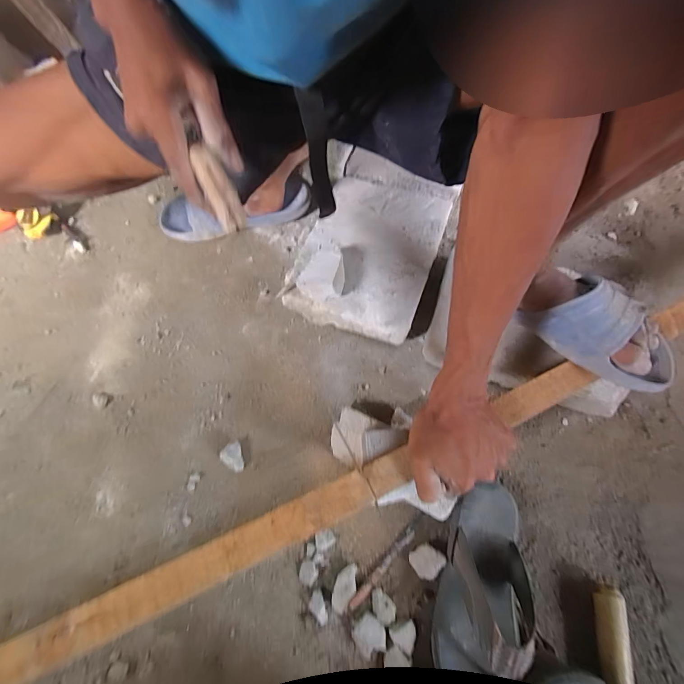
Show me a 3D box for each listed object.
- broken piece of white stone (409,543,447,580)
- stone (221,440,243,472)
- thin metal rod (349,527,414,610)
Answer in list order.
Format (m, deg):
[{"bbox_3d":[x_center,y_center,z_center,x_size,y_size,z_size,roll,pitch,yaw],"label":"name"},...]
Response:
[{"bbox_3d":[0.114,0.294,0.481,0.041,0.015,0.037,-43,75,-13],"label":"broken piece of white stone"},{"bbox_3d":[-0.162,0.171,0.525,0.028,0.018,0.042,-15,71,-5],"label":"stone"},{"bbox_3d":[0.056,0.305,0.483,0.012,0.004,0.126,42,76,14],"label":"thin metal rod"}]

